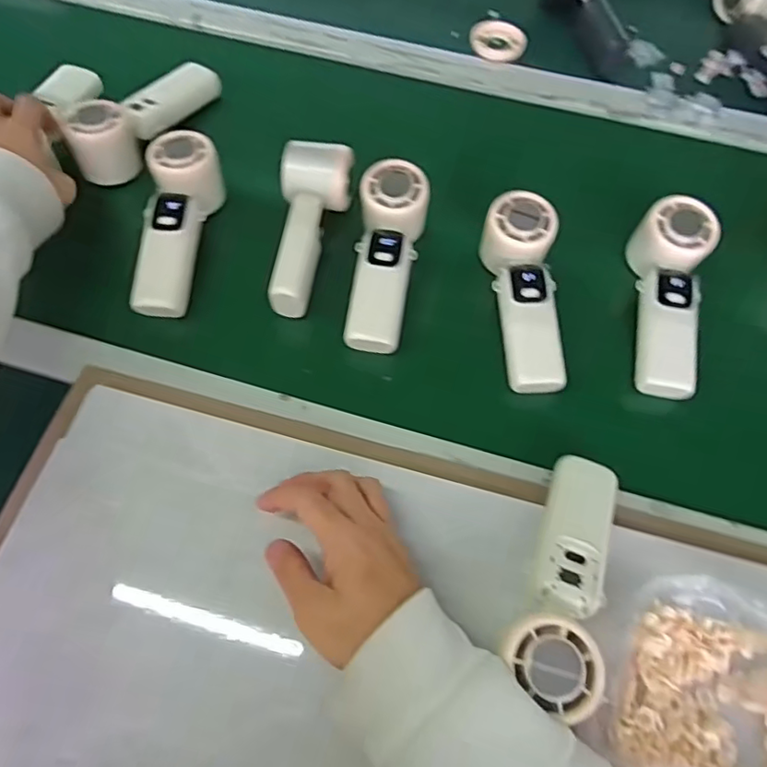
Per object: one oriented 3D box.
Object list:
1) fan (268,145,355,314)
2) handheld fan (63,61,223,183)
[{"bbox_3d":[-0.062,-0.132,0.497,0.058,0.049,0.155,4,66,-1],"label":"fan"},{"bbox_3d":[-0.231,-0.262,0.555,0.055,0.047,0.174,28,59,9],"label":"handheld fan"}]

